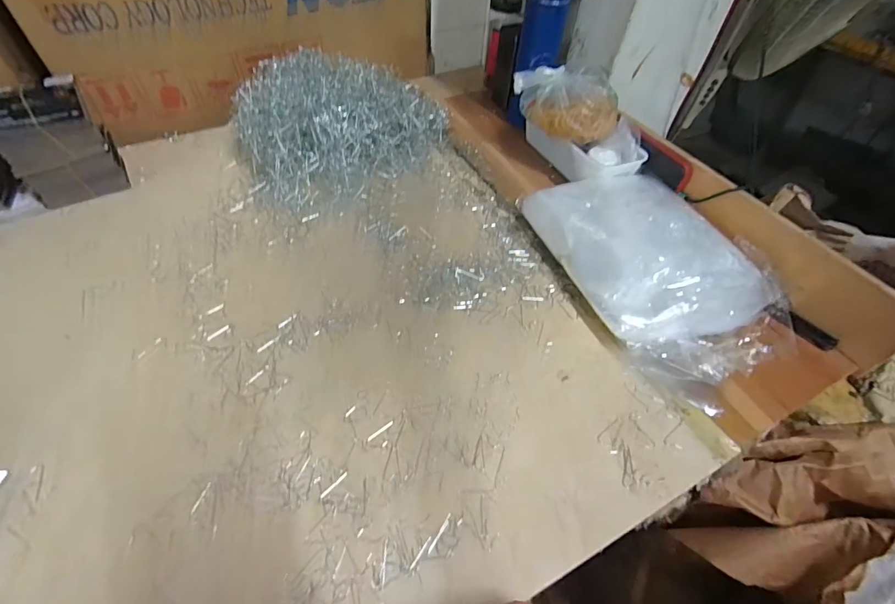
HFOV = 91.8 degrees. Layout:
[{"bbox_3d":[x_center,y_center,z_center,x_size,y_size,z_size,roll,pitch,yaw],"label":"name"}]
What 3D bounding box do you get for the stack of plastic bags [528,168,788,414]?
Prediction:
[{"bbox_3d":[0.245,-0.052,0.537,0.203,0.065,0.329,-23,56,-20],"label":"stack of plastic bags"}]

